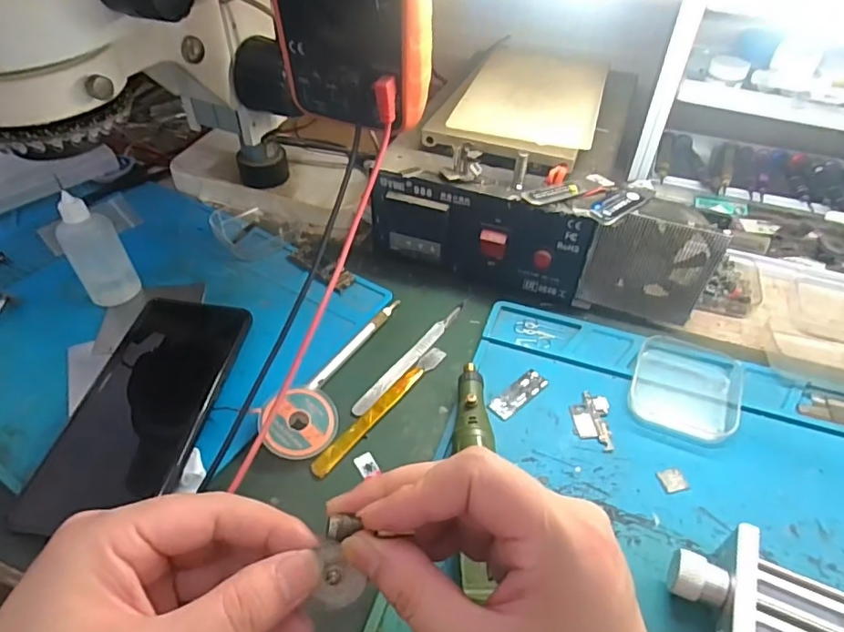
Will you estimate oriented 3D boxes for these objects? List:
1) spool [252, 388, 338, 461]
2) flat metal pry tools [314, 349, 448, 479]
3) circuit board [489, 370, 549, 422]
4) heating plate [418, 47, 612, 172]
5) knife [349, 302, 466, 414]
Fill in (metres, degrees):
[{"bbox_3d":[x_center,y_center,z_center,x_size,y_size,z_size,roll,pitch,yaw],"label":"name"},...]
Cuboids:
[{"bbox_3d":[-0.074,0.066,0.325,0.044,0.010,0.044,6,57,-10],"label":"spool"},{"bbox_3d":[-0.024,0.056,0.343,0.012,0.004,0.118,31,53,25],"label":"flat metal pry tools"},{"bbox_3d":[0.062,0.050,0.348,0.045,0.004,0.017,-33,55,-29],"label":"circuit board"},{"bbox_3d":[0.092,-0.179,0.446,0.113,0.014,0.209,19,47,15],"label":"heating plate"},{"bbox_3d":[-0.006,0.028,0.373,0.012,0.004,0.118,29,52,24],"label":"knife"}]

